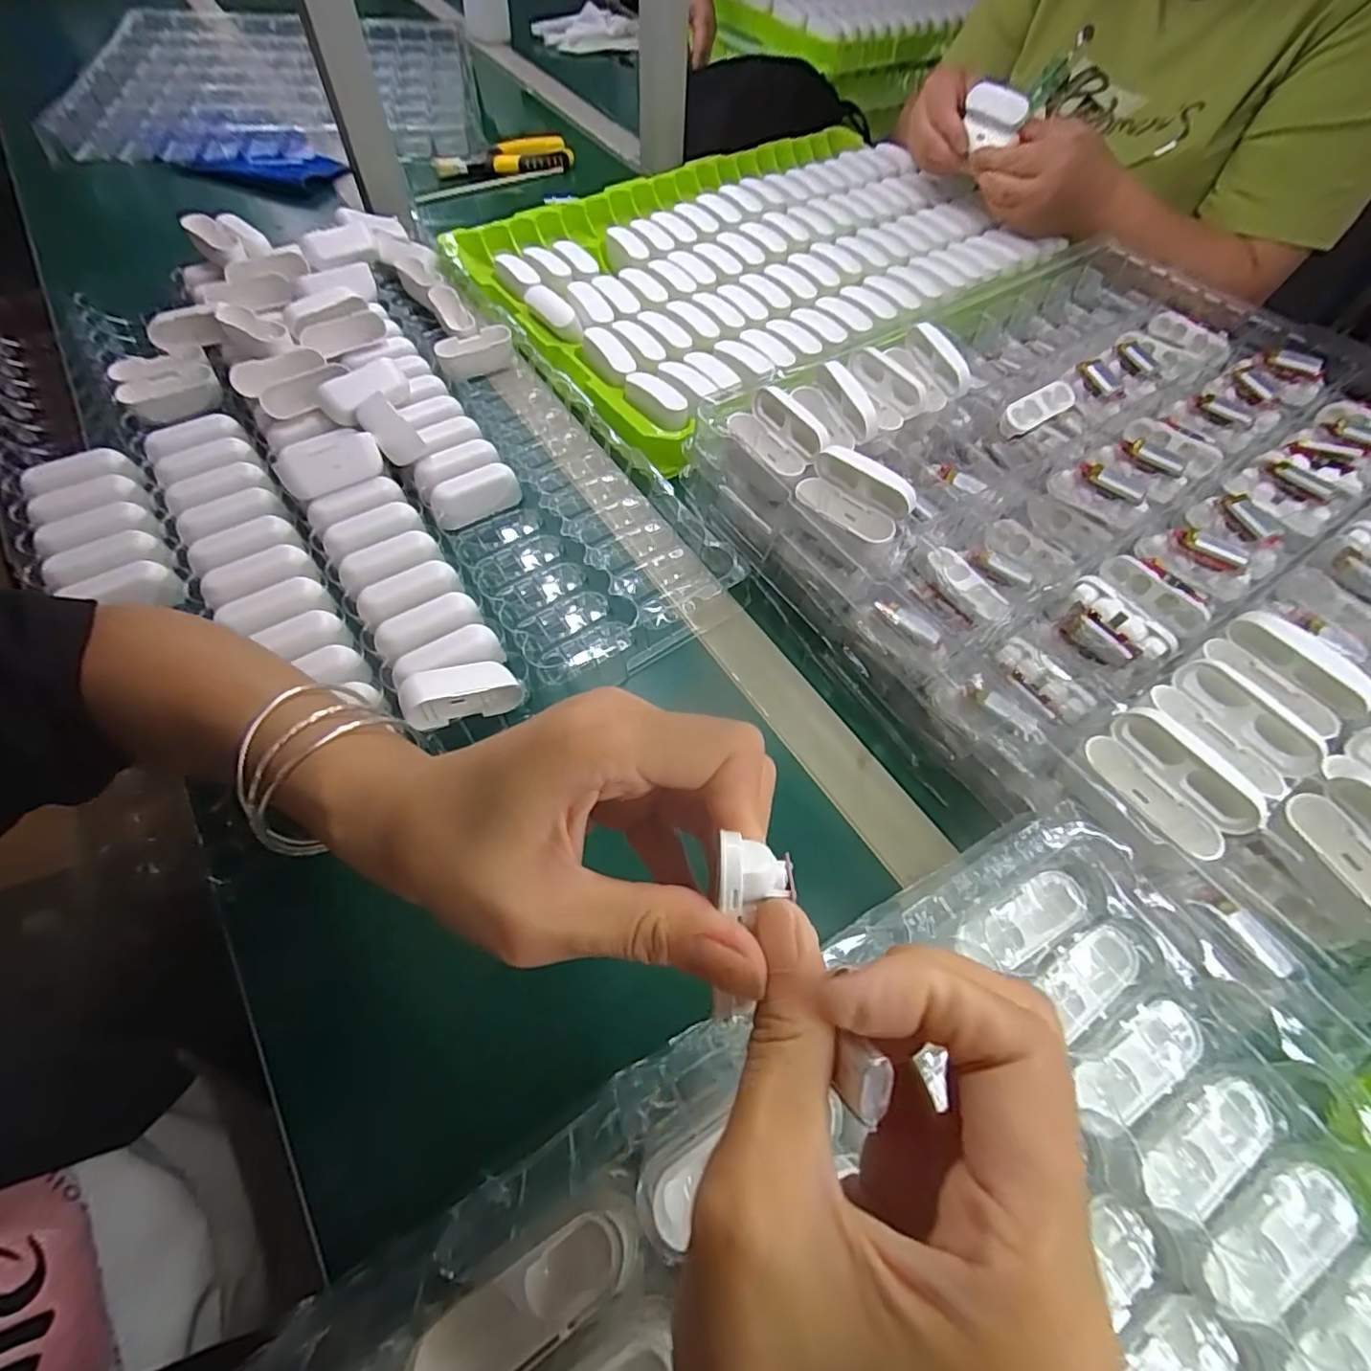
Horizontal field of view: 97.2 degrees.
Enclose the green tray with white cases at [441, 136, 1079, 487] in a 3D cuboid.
[{"bbox_3d":[0.070,-0.455,0.631,0.562,0.042,0.407,-34,66,-21],"label":"green tray with white cases"}]

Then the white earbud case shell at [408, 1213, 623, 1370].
[{"bbox_3d":[-0.049,0.190,0.183,0.065,0.011,0.023,-28,64,-18],"label":"white earbud case shell"}]

